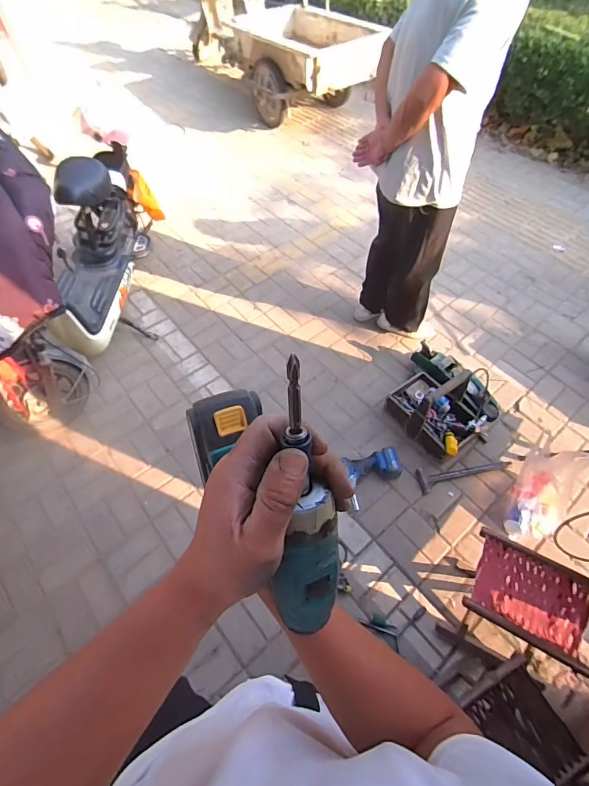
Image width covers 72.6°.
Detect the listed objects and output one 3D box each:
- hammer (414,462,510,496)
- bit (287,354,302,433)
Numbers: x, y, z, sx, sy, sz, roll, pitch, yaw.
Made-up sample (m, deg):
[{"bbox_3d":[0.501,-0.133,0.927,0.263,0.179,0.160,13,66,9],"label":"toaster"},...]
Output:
[{"bbox_3d":[0.663,0.303,1.594,0.367,0.034,0.102,-14,57,-10],"label":"hammer"},{"bbox_3d":[0.000,0.002,0.217,0.007,0.048,0.004,-2,33,0],"label":"bit"}]

